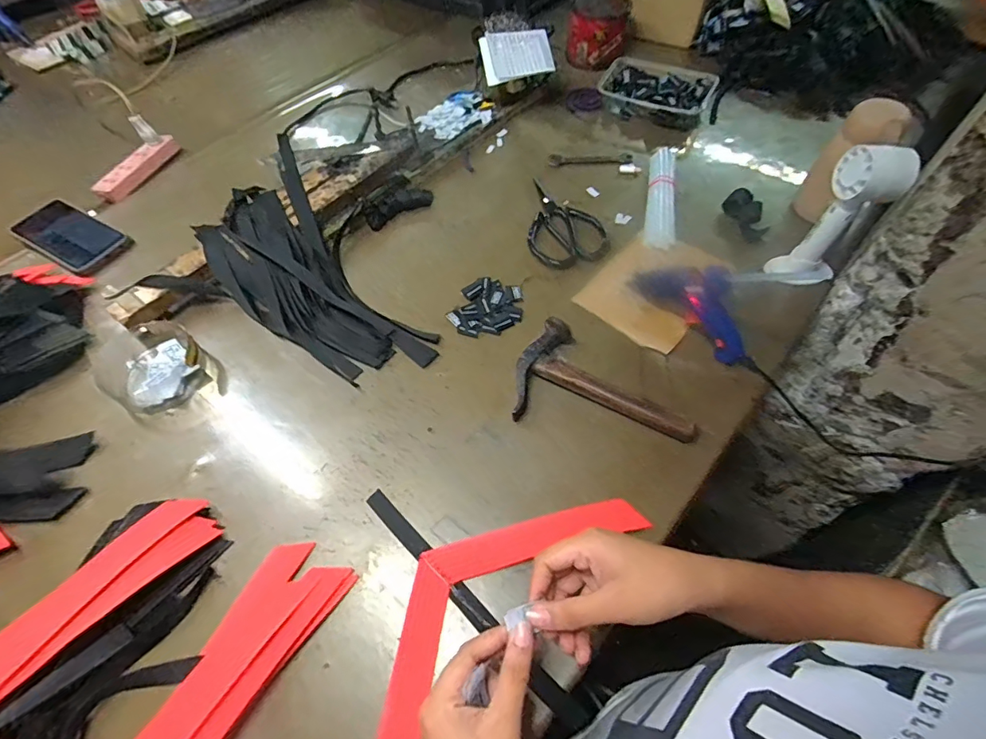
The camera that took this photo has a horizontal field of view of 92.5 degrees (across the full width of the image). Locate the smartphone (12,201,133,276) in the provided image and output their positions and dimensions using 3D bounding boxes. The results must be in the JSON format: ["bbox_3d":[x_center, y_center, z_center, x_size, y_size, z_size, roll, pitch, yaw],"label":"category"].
[{"bbox_3d":[-0.586,-0.187,0.651,0.168,0.009,0.079,28,64,16],"label":"smartphone"}]

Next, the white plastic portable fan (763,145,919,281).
[{"bbox_3d":[0.380,-0.163,0.520,0.068,0.164,0.052,36,67,19],"label":"white plastic portable fan"}]

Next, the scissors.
[{"bbox_3d":[0.091,-0.201,0.642,0.099,0.017,0.158,-13,61,-7],"label":"scissors"}]

